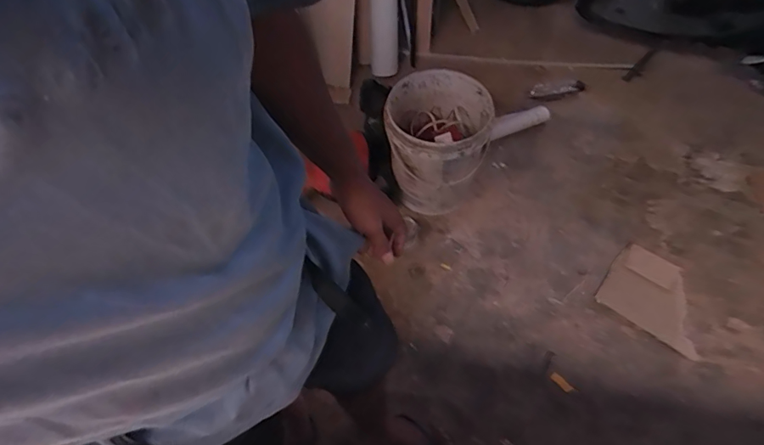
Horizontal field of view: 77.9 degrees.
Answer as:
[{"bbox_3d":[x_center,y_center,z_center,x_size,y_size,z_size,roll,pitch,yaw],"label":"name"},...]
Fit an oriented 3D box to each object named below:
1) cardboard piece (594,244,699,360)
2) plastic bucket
[{"bbox_3d":[0.796,0.209,1.365,0.274,0.033,0.232,34,63,20],"label":"cardboard piece"},{"bbox_3d":[0.158,-0.236,1.456,0.290,0.357,0.299,-1,59,2],"label":"plastic bucket"}]

